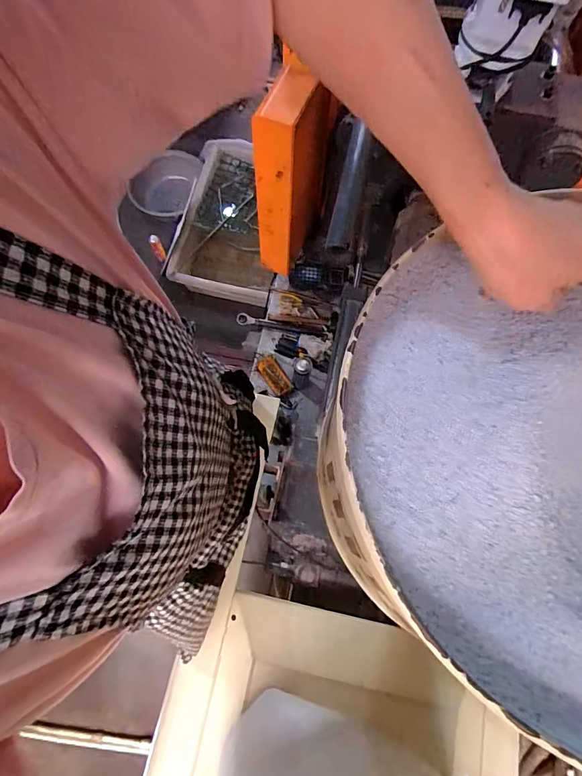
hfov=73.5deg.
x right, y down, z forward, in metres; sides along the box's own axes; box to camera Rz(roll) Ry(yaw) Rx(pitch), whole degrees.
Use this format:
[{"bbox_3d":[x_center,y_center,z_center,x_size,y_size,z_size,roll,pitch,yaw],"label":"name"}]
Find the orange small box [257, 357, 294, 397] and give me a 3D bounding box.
[{"bbox_3d":[-0.066,-0.050,1.530,0.081,0.028,0.165,-32,77,-11],"label":"orange small box"}]

